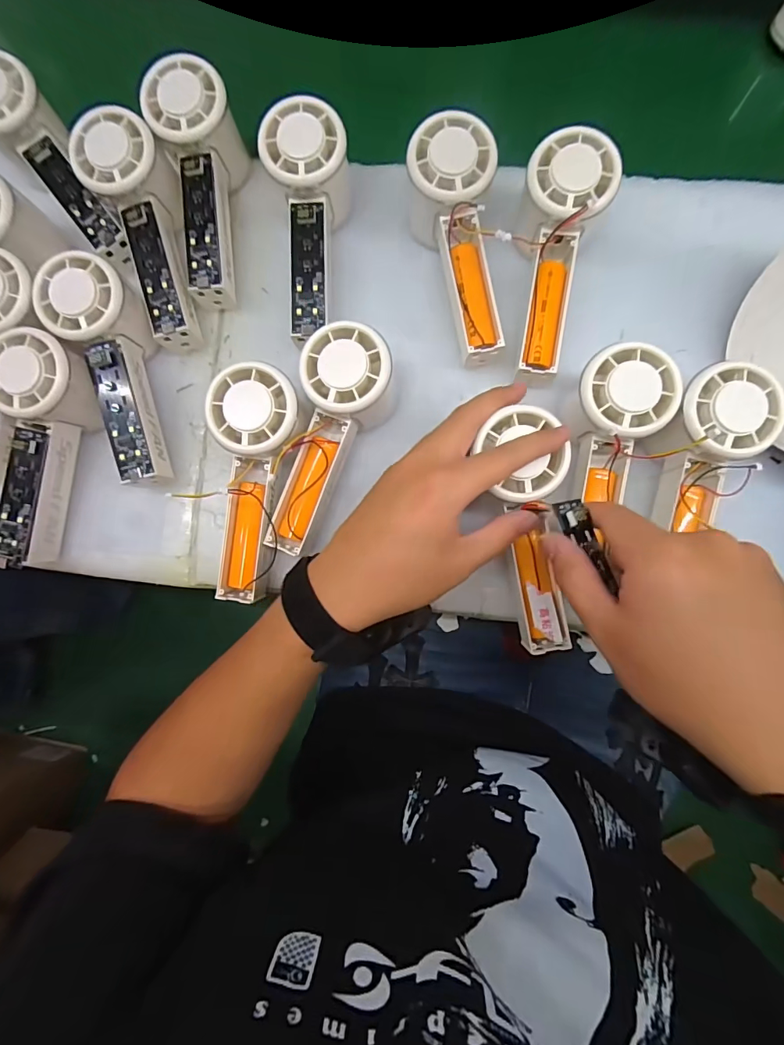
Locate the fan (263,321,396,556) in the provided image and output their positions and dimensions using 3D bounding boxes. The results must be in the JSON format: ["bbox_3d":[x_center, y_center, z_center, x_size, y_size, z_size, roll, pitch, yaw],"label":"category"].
[{"bbox_3d":[-0.043,-0.053,0.307,0.052,0.056,0.147,22,99,5],"label":"fan"}]

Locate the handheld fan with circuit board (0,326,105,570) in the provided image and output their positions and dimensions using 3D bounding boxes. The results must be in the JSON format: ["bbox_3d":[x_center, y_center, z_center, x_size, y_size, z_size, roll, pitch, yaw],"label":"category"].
[{"bbox_3d":[-0.244,-0.047,0.302,0.060,0.053,0.152,13,84,4],"label":"handheld fan with circuit board"}]

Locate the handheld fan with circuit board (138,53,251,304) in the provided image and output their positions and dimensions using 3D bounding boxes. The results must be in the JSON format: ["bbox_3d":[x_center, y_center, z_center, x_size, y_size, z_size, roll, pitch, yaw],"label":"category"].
[{"bbox_3d":[-0.132,-0.242,0.320,0.054,0.055,0.151,-12,83,1],"label":"handheld fan with circuit board"}]

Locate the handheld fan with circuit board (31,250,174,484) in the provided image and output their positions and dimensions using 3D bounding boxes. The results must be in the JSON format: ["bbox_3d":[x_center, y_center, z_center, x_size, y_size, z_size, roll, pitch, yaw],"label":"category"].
[{"bbox_3d":[-0.193,-0.103,0.311,0.059,0.045,0.152,-14,96,1],"label":"handheld fan with circuit board"}]

